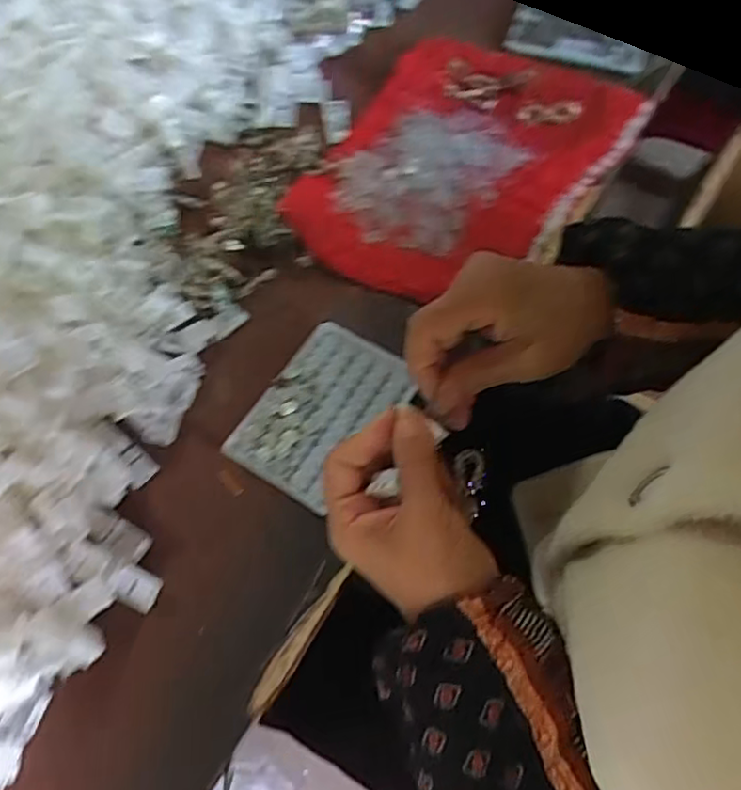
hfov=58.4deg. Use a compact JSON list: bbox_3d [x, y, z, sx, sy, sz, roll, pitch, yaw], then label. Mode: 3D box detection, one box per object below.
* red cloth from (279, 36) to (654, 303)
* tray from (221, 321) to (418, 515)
[{"bbox_3d":[0.076,-0.211,0.588,0.208,0.027,0.306,33,69,17],"label":"red cloth"},{"bbox_3d":[-0.035,0.010,0.487,0.086,0.010,0.132,30,68,16],"label":"tray"}]

